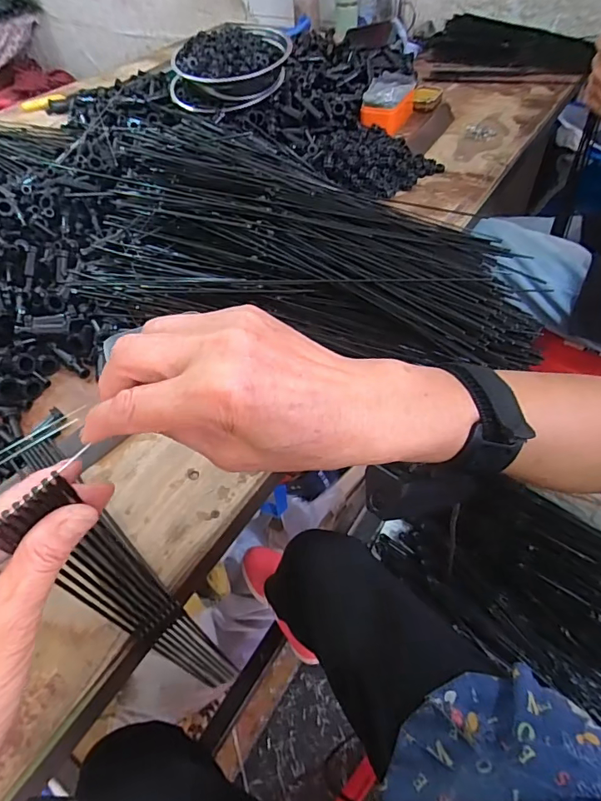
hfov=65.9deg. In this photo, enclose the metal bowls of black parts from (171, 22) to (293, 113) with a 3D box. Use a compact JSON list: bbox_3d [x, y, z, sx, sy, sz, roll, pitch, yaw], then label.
[{"bbox_3d":[-0.137,-0.634,0.892,0.232,0.089,0.205,-10,51,-6],"label":"metal bowls of black parts"}]

